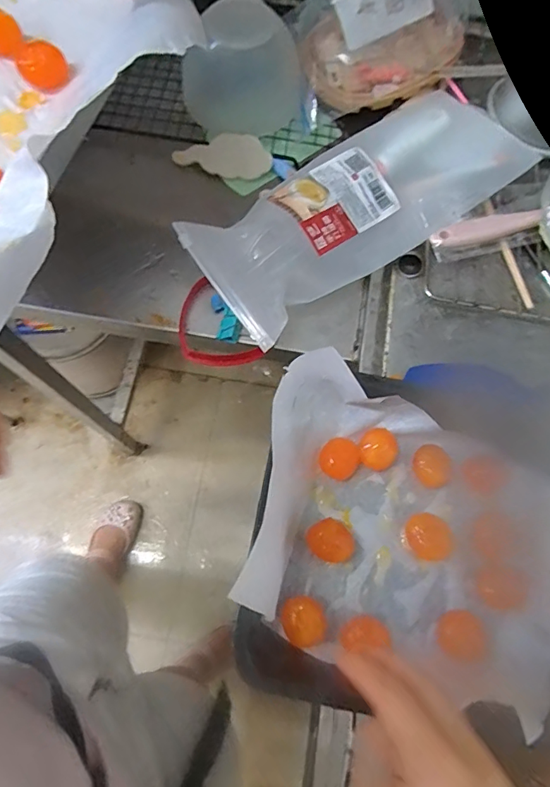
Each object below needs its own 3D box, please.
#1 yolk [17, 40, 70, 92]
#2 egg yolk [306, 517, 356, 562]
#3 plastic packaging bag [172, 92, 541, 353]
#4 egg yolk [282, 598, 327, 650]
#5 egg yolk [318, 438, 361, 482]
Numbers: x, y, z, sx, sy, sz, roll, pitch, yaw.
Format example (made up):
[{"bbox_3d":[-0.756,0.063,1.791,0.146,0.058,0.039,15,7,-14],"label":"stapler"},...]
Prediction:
[{"bbox_3d":[-0.163,-0.231,0.334,0.032,0.025,0.024,-25,74,-11],"label":"yolk"},{"bbox_3d":[0.041,0.111,0.360,0.030,0.019,0.031,-28,74,-12],"label":"egg yolk"},{"bbox_3d":[0.085,-0.185,0.446,0.337,0.055,0.134,-36,76,-14],"label":"plastic packaging bag"},{"bbox_3d":[0.020,0.161,0.340,0.030,0.025,0.031,-26,74,-11],"label":"egg yolk"},{"bbox_3d":[0.051,0.053,0.382,0.032,0.013,0.030,-35,76,-13],"label":"egg yolk"}]

